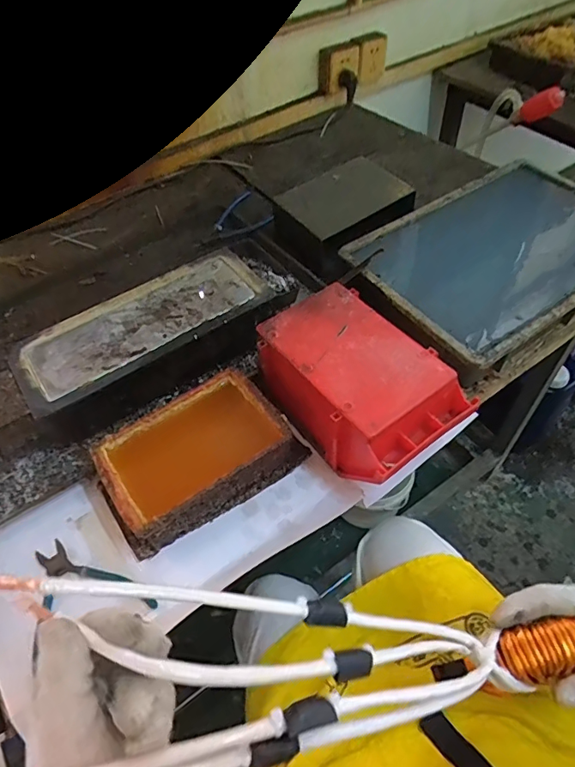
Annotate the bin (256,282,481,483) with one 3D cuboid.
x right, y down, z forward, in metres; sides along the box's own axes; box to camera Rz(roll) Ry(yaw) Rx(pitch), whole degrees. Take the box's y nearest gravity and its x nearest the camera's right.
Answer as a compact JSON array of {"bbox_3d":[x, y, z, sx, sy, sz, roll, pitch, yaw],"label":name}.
[{"bbox_3d":[0.084,0.000,0.596,0.151,0.096,0.233,-34,57,-20],"label":"bin"}]

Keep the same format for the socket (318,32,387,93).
[{"bbox_3d":[0.166,-0.761,1.187,0.187,0.109,0.048,-25,54,-15],"label":"socket"}]

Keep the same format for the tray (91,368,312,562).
[{"bbox_3d":[-0.104,0.084,0.584,0.219,0.064,0.132,-31,56,-19],"label":"tray"}]

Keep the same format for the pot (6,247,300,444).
[{"bbox_3d":[-0.173,-0.061,0.691,0.372,0.087,0.168,-33,57,-20],"label":"pot"}]

